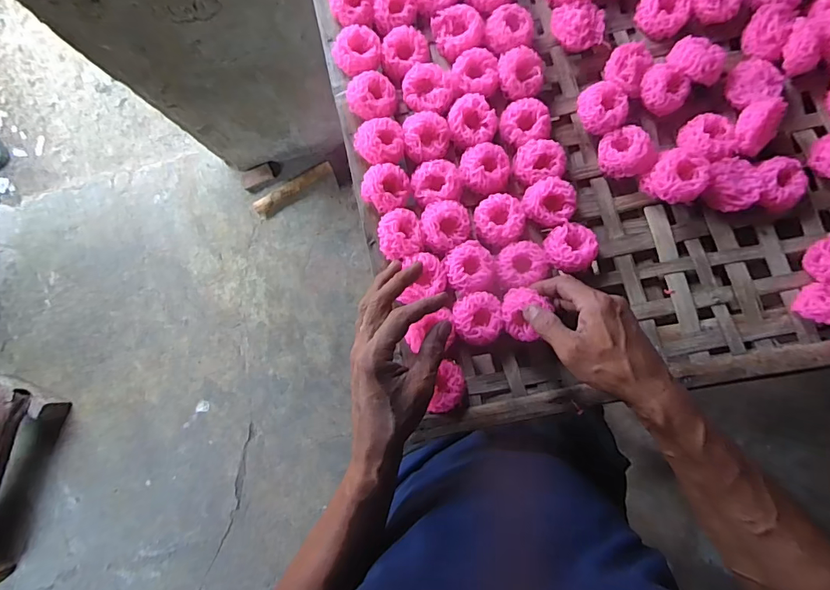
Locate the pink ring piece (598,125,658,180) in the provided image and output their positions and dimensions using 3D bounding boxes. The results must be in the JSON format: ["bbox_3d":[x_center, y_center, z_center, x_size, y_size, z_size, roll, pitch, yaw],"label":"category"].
[{"bbox_3d":[0.221,-0.149,0.480,0.046,0.034,0.054,-31,83,2],"label":"pink ring piece"}]

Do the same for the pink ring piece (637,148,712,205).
[{"bbox_3d":[0.269,-0.120,0.464,0.055,0.036,0.053,0,85,5],"label":"pink ring piece"}]

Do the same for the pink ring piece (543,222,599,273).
[{"bbox_3d":[0.163,-0.049,0.475,0.050,0.030,0.050,0,85,5],"label":"pink ring piece"}]

